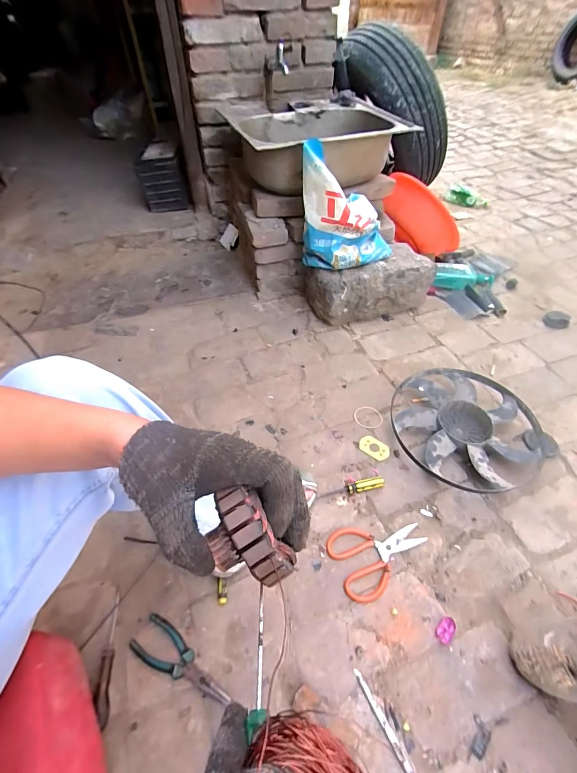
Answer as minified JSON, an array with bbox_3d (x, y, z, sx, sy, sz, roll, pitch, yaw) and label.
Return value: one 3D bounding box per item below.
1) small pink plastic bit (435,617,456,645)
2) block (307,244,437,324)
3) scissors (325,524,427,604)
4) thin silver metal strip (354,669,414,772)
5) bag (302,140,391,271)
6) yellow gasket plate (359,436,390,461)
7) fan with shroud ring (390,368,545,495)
[{"bbox_3d":[0.277,0.428,0.620,0.026,0.004,0.045,32,56,27],"label":"small pink plastic bit"},{"bbox_3d":[0.268,-0.330,1.167,0.377,0.184,0.176,-13,49,-9],"label":"block"},{"bbox_3d":[0.183,0.331,0.701,0.191,0.011,0.132,-16,49,-11],"label":"scissors"},{"bbox_3d":[0.145,0.515,0.543,0.013,0.004,0.134,-24,51,-18],"label":"thin silver metal strip"},{"bbox_3d":[0.176,-0.497,1.012,0.245,0.275,0.139,-16,49,-11],"label":"bag"},{"bbox_3d":[0.209,0.149,0.857,0.074,0.008,0.047,29,55,26],"label":"yellow gasket plate"},{"bbox_3d":[0.441,0.104,0.872,0.367,0.058,0.343,14,50,15],"label":"fan with shroud ring"}]

